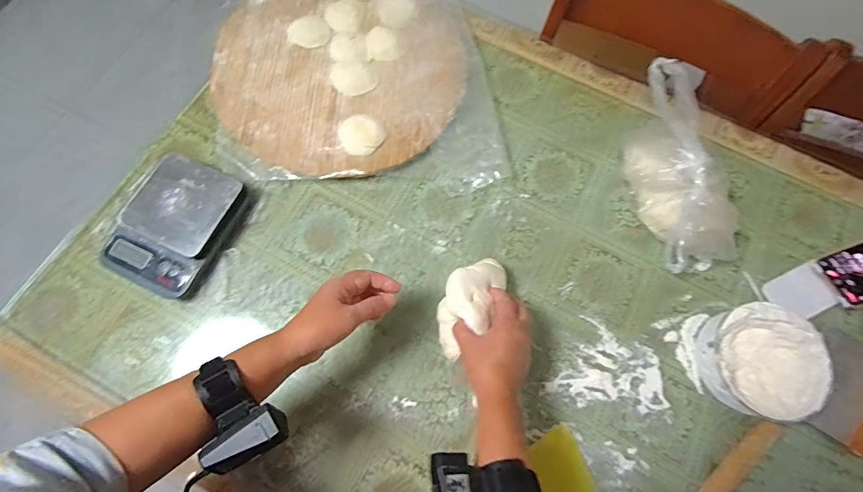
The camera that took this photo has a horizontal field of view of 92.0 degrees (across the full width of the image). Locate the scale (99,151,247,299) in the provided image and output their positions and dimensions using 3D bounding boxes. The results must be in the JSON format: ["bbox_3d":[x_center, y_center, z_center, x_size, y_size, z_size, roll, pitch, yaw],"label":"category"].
[{"bbox_3d":[-0.353,-0.030,0.578,0.133,0.044,0.182,25,72,5],"label":"scale"}]

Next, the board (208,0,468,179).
[{"bbox_3d":[-0.146,-0.302,0.679,0.387,0.025,0.406,1,72,-3],"label":"board"}]

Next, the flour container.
[{"bbox_3d":[0.423,0.150,0.540,0.132,0.074,0.133,1,72,-3],"label":"flour container"}]

